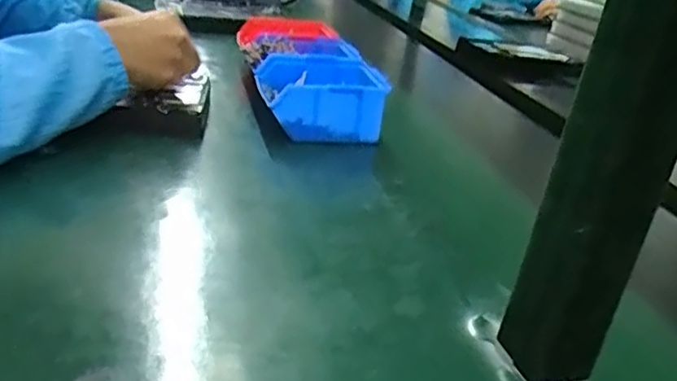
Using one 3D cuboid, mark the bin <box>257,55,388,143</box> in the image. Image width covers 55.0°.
[{"bbox_3d":[-0.019,-0.104,0.743,0.135,0.069,0.121,0,26,-15],"label":"bin"}]

